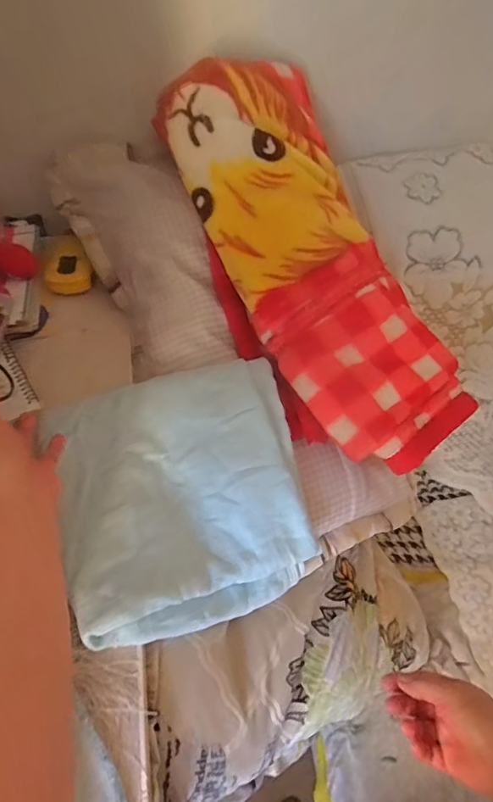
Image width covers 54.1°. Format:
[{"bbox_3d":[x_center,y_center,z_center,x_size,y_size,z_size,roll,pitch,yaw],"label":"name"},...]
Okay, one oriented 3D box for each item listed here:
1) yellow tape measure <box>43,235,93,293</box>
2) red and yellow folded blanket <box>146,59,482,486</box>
[{"bbox_3d":[-0.280,-0.214,0.773,0.074,0.036,0.093,-1,82,4],"label":"yellow tape measure"},{"bbox_3d":[0.089,-0.174,0.633,0.239,0.116,0.556,-26,84,-15],"label":"red and yellow folded blanket"}]

